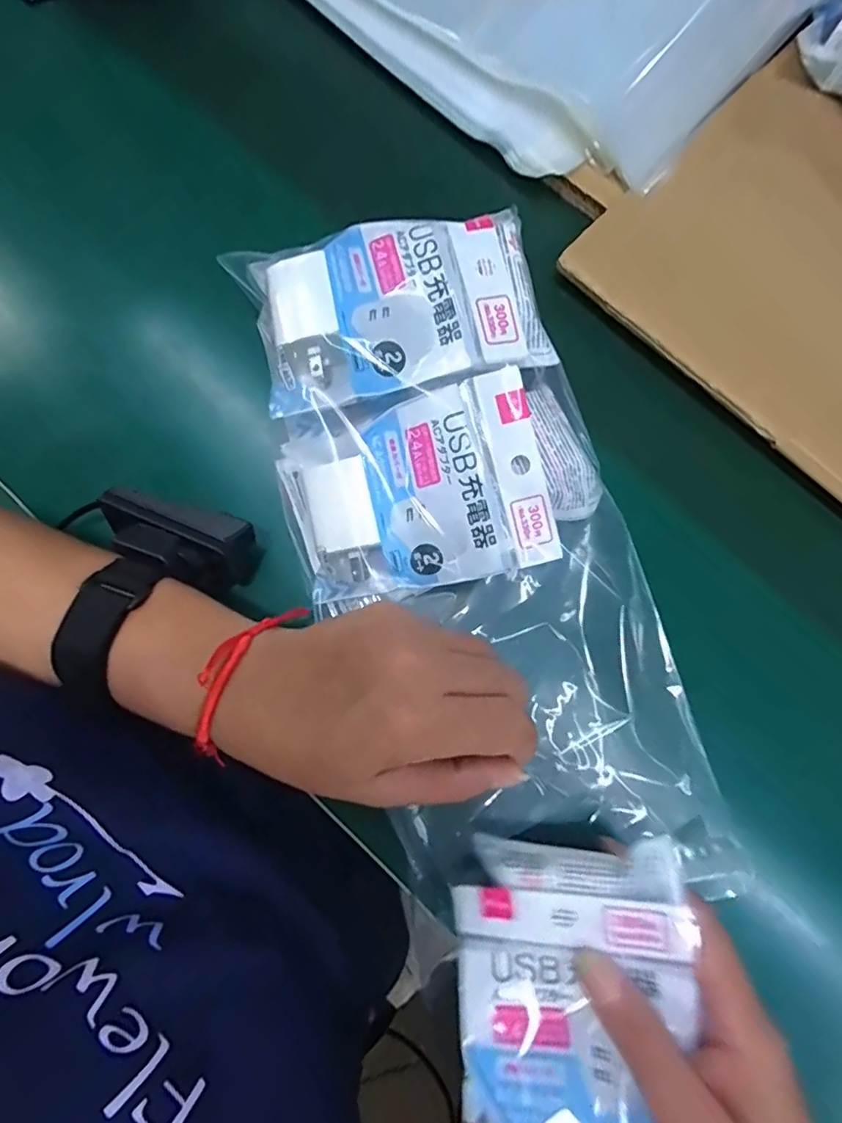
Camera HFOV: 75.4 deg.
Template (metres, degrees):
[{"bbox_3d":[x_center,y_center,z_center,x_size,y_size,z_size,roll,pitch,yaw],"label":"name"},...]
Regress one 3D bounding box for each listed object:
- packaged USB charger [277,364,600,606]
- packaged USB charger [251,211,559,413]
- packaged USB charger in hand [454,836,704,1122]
[{"bbox_3d":[0.011,-0.037,0.280,0.156,0.041,0.092,-9,79,-3],"label":"packaged USB charger"},{"bbox_3d":[-0.011,-0.129,0.279,0.138,0.026,0.088,-10,79,-3],"label":"packaged USB charger"},{"bbox_3d":[0.064,0.193,0.226,0.094,0.017,0.133,-6,73,15],"label":"packaged USB charger in hand"}]

